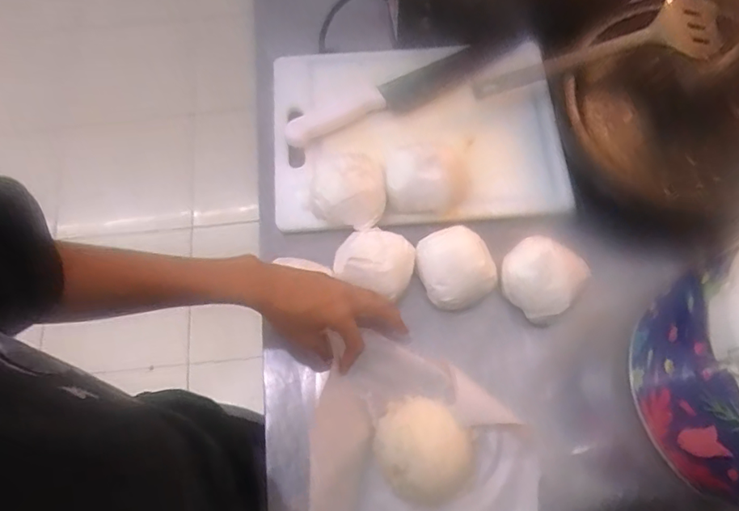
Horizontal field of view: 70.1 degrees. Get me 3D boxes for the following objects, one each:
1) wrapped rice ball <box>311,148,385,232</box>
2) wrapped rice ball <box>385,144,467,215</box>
[{"bbox_3d":[-0.019,-0.076,0.607,0.081,0.067,0.081,21,71,8],"label":"wrapped rice ball"},{"bbox_3d":[0.064,-0.088,0.612,0.092,0.057,0.071,-9,70,-3],"label":"wrapped rice ball"}]

